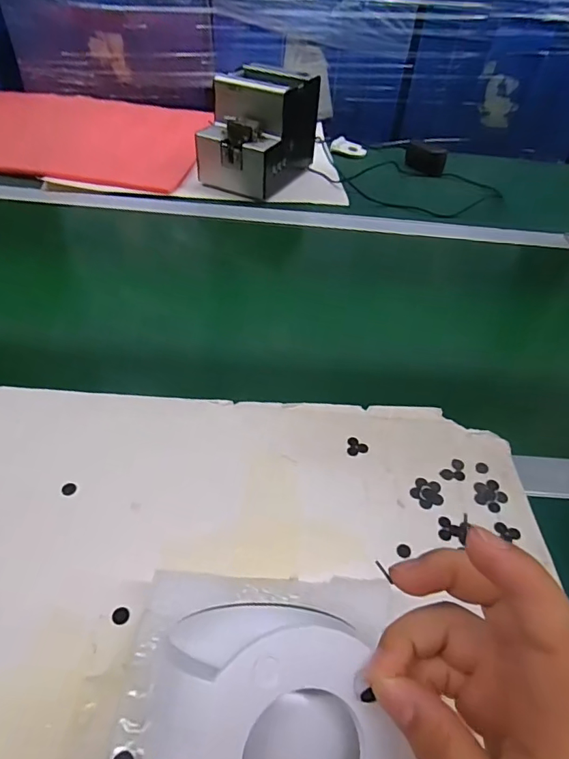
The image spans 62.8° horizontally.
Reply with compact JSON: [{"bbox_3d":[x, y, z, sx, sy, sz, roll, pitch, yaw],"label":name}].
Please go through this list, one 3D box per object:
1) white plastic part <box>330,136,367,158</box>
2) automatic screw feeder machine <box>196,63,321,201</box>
[{"bbox_3d":[0.129,-0.462,0.929,0.069,0.024,0.044,10,45,5],"label":"white plastic part"},{"bbox_3d":[-0.041,-0.404,0.755,0.126,0.142,0.185,21,47,17],"label":"automatic screw feeder machine"}]

